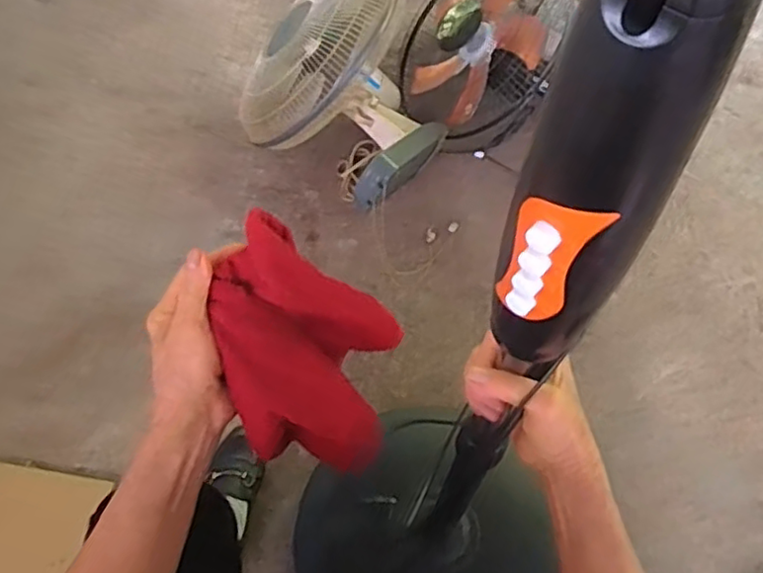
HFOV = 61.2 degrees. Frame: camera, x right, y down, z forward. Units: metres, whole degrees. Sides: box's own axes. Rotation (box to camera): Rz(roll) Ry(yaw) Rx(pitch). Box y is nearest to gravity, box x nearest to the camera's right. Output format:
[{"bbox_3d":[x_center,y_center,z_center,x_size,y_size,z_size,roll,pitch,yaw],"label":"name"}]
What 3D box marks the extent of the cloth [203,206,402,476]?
[{"bbox_3d":[-0.055,0.041,0.449,0.118,0.122,0.130,7,58,5],"label":"cloth"}]

